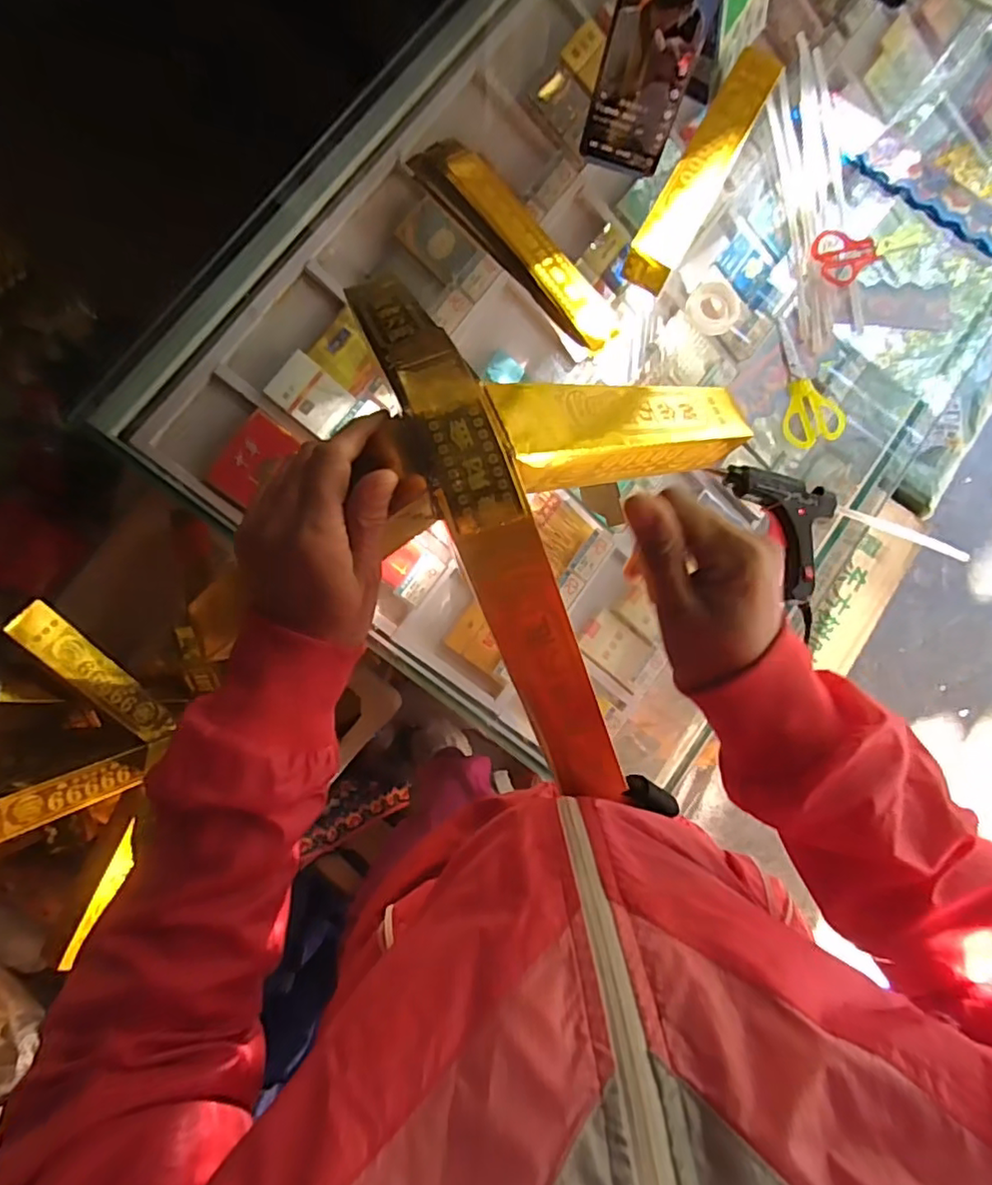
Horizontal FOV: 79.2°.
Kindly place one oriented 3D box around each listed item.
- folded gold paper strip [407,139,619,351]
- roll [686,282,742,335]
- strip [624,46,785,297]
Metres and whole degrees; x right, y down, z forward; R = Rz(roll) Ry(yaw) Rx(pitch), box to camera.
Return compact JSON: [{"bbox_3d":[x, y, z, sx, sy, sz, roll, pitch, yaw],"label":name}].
[{"bbox_3d":[0.021,-0.324,0.553,0.057,0.022,0.247,-40,88,-7],"label":"folded gold paper strip"},{"bbox_3d":[0.203,-0.263,0.559,0.039,0.019,0.049,-42,88,-7],"label":"roll"},{"bbox_3d":[0.188,-0.384,0.545,0.047,0.035,0.232,29,83,0],"label":"strip"}]

